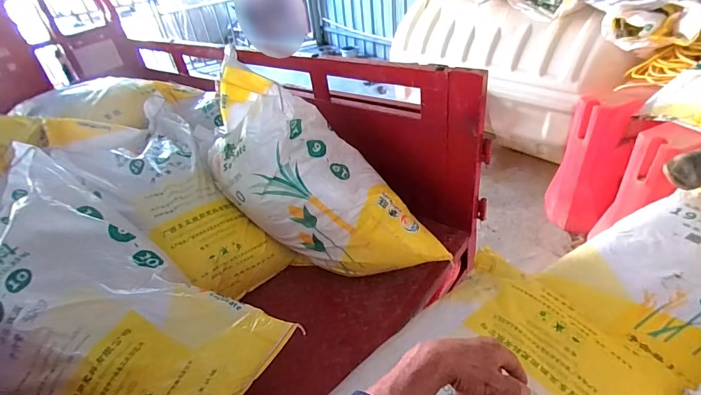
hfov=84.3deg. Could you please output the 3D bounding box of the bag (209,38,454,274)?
[{"bbox_3d":[-0.076,-0.027,1.138,0.753,0.306,0.296,41,48,-5],"label":"bag"}]

